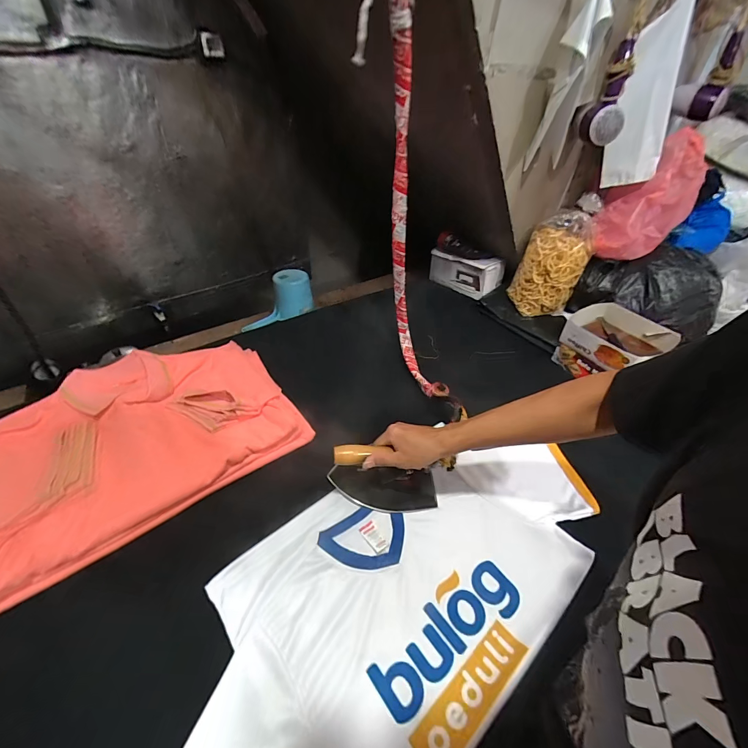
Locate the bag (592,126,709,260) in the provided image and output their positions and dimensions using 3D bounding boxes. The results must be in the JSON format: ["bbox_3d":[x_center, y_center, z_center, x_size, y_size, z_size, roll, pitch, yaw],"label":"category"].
[{"bbox_3d":[0.742,-0.470,0.921,0.189,0.266,0.221,35,51,29],"label":"bag"}]

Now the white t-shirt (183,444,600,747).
[{"bbox_3d":[0.051,0.322,0.529,0.763,0.035,0.353,-25,53,-27],"label":"white t-shirt"}]

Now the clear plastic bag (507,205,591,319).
[{"bbox_3d":[0.542,-0.334,1.045,0.162,0.282,0.140,-2,43,-6],"label":"clear plastic bag"}]

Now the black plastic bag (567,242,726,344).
[{"bbox_3d":[0.794,-0.242,0.984,0.373,0.173,0.180,6,43,3],"label":"black plastic bag"}]

